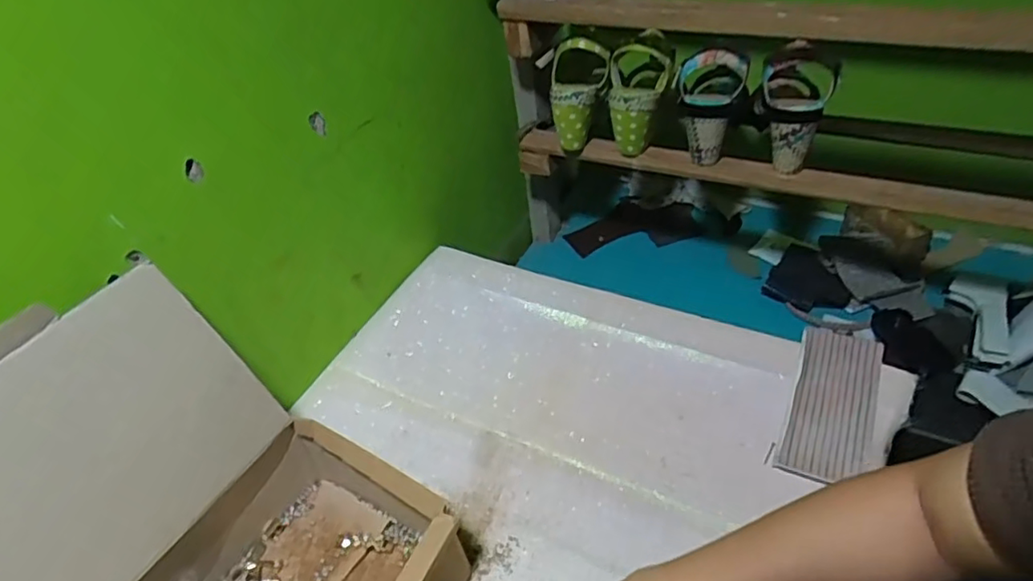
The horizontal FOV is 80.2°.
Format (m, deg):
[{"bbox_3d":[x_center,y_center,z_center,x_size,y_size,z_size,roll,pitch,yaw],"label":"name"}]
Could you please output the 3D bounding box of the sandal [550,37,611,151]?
[{"bbox_3d":[0.077,-0.263,0.832,0.080,0.137,0.063,8,8,15],"label":"sandal"}]

